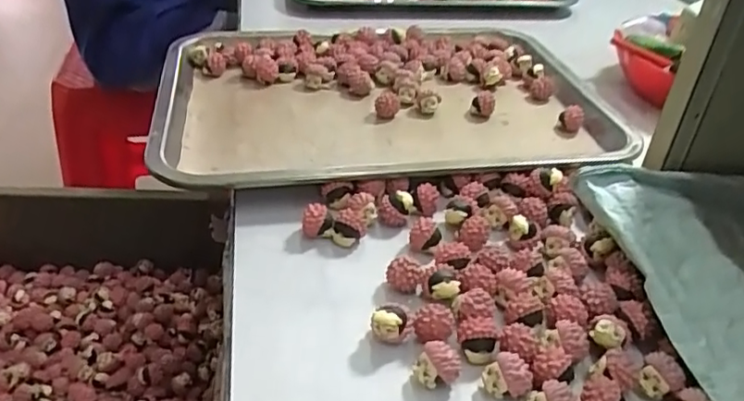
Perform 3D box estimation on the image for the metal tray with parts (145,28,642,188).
[{"bbox_3d":[0.008,-0.091,0.512,0.345,0.040,0.275,-5,37,-6],"label":"metal tray with parts"}]

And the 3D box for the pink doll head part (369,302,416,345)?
[{"bbox_3d":[0.010,0.061,0.301,0.021,0.017,0.014,-2,37,-2],"label":"pink doll head part"}]

